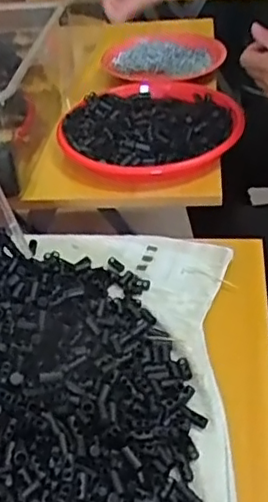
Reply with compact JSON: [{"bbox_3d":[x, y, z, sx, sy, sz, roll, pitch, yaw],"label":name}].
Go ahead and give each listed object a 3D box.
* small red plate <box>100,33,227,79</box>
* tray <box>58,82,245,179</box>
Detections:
[{"bbox_3d":[0.045,-0.334,1.056,0.193,0.031,0.174,-7,39,-2],"label":"small red plate"},{"bbox_3d":[0.023,-0.165,0.831,0.224,0.029,0.228,9,41,17],"label":"tray"}]

